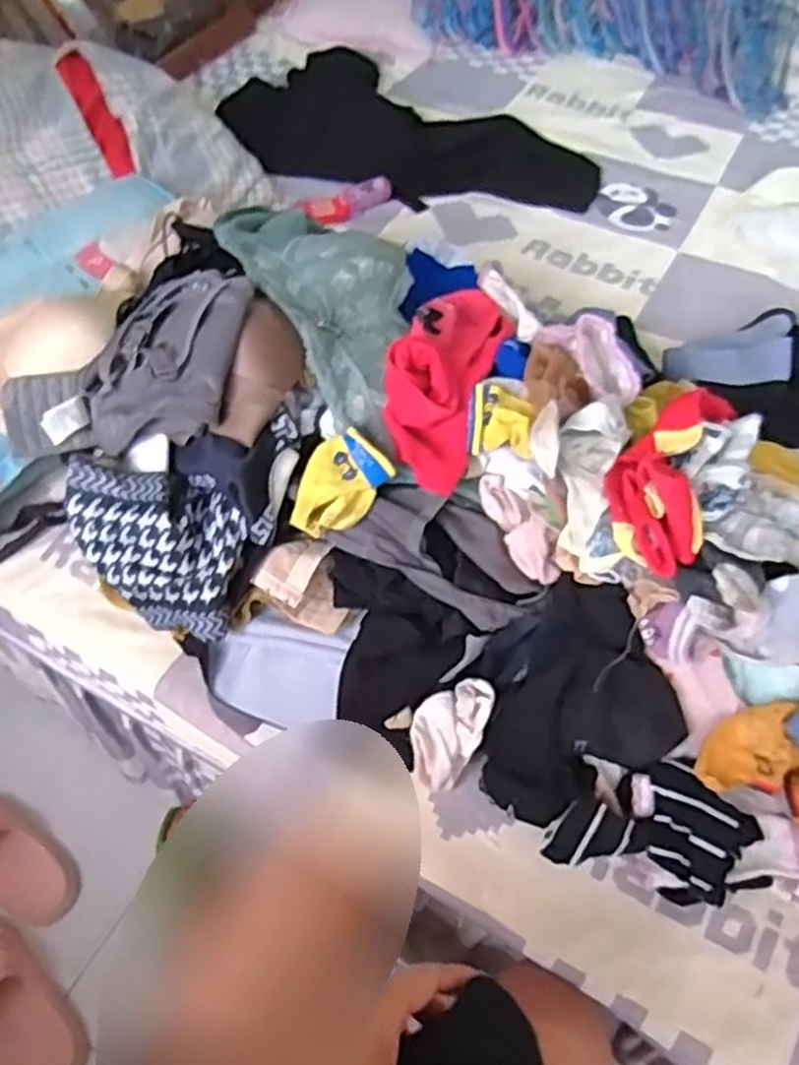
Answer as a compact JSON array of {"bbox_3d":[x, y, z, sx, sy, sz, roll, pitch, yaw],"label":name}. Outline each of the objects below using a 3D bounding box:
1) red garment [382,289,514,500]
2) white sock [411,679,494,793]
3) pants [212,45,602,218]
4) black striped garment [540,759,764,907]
[{"bbox_3d":[0.043,-0.150,0.675,0.081,0.065,0.233,15,56,10],"label":"red garment"},{"bbox_3d":[0.040,0.164,0.637,0.054,0.024,0.095,28,86,14],"label":"white sock"},{"bbox_3d":[0.023,-0.639,1.209,0.583,0.049,0.349,11,55,8],"label":"pants"},{"bbox_3d":[0.192,0.219,0.580,0.144,0.056,0.086,14,56,10],"label":"black striped garment"}]

